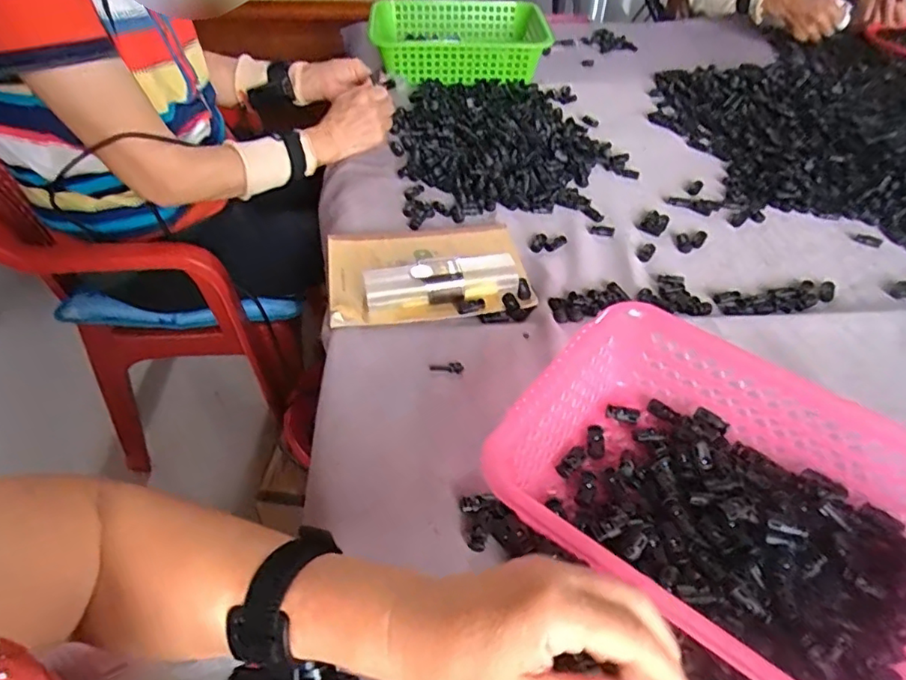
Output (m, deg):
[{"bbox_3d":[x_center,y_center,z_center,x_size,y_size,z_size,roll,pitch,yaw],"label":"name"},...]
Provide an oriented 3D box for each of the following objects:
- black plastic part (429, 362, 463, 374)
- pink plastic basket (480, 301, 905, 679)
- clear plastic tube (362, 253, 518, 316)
[{"bbox_3d":[-0.005,0.025,0.510,0.029,0.004,0.013,-8,47,-11],"label":"black plastic part"},{"bbox_3d":[0.192,0.118,0.384,0.306,0.081,0.213,31,52,25],"label":"pink plastic basket"},{"bbox_3d":[-0.011,-0.054,0.571,0.152,0.039,0.049,-4,46,-7],"label":"clear plastic tube"}]

